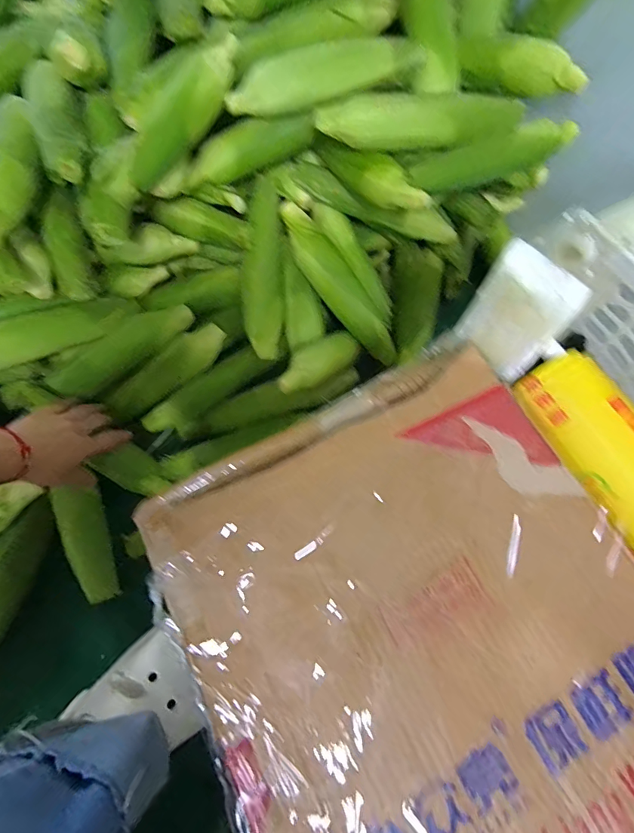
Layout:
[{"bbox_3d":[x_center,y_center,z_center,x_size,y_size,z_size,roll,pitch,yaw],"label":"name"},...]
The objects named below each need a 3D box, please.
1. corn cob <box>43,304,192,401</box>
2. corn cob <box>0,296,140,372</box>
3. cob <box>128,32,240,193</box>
[{"bbox_3d":[-0.266,-0.091,0.604,0.203,0.049,0.049,-37,73,-17],"label":"corn cob"},{"bbox_3d":[-0.348,-0.106,0.550,0.231,0.049,0.050,-30,71,-14],"label":"corn cob"},{"bbox_3d":[-0.149,-0.347,0.488,0.052,0.051,0.209,29,83,9],"label":"cob"}]

